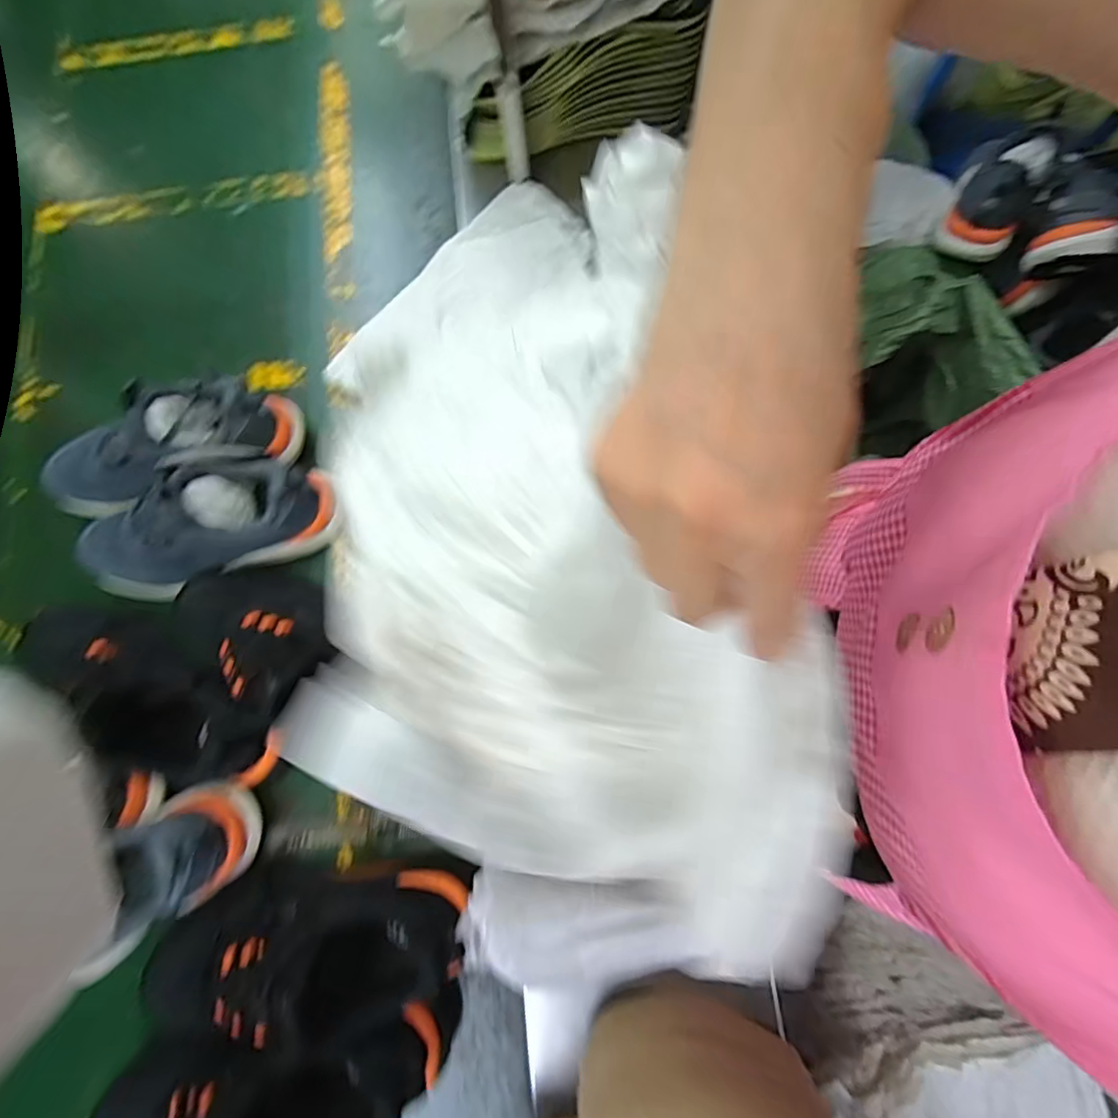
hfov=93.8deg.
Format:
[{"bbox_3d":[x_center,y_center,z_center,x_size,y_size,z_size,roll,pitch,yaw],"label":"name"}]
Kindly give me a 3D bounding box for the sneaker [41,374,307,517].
[{"bbox_3d":[-0.450,-0.131,0.587,0.278,0.120,0.094,-16,79,-2],"label":"sneaker"}]

